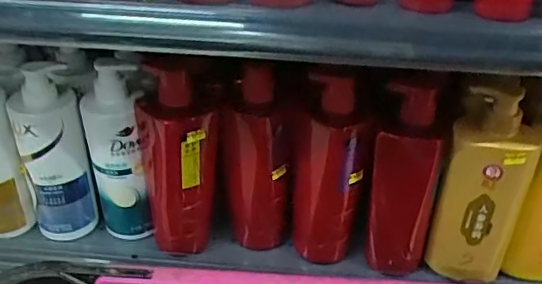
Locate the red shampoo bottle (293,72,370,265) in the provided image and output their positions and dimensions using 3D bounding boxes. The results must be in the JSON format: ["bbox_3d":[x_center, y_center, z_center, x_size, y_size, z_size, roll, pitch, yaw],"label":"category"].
[{"bbox_3d":[0.065,0.036,0.626,0.080,0.260,0.058,6,40,3],"label":"red shampoo bottle"}]

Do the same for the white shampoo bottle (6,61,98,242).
[{"bbox_3d":[-0.254,0.017,0.660,0.070,0.208,0.067,-18,45,-23],"label":"white shampoo bottle"}]

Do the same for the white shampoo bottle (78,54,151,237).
[{"bbox_3d":[-0.180,0.015,0.652,0.061,0.228,0.054,-1,40,-5],"label":"white shampoo bottle"}]

